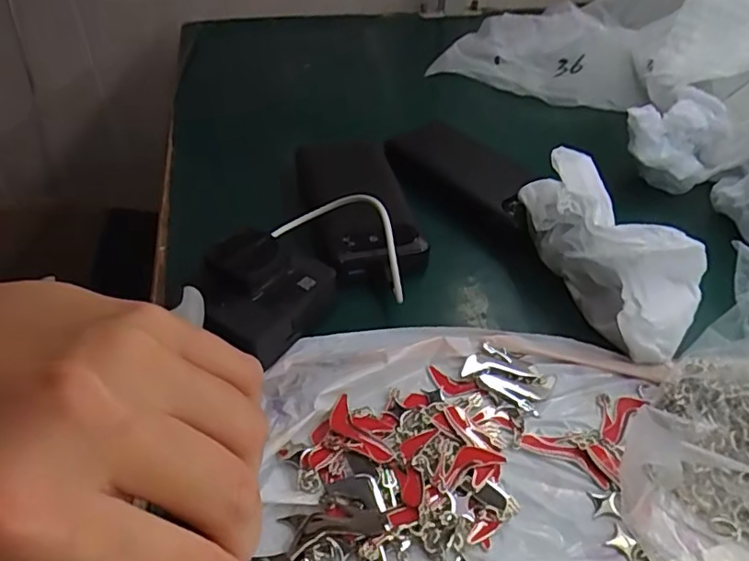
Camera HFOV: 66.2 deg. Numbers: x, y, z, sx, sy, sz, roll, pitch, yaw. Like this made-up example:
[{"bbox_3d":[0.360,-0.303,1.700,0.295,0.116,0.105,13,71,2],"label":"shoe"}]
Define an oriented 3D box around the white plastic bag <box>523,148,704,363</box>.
[{"bbox_3d":[0.155,-0.021,0.372,0.069,0.071,0.143,-12,44,-14],"label":"white plastic bag"}]

